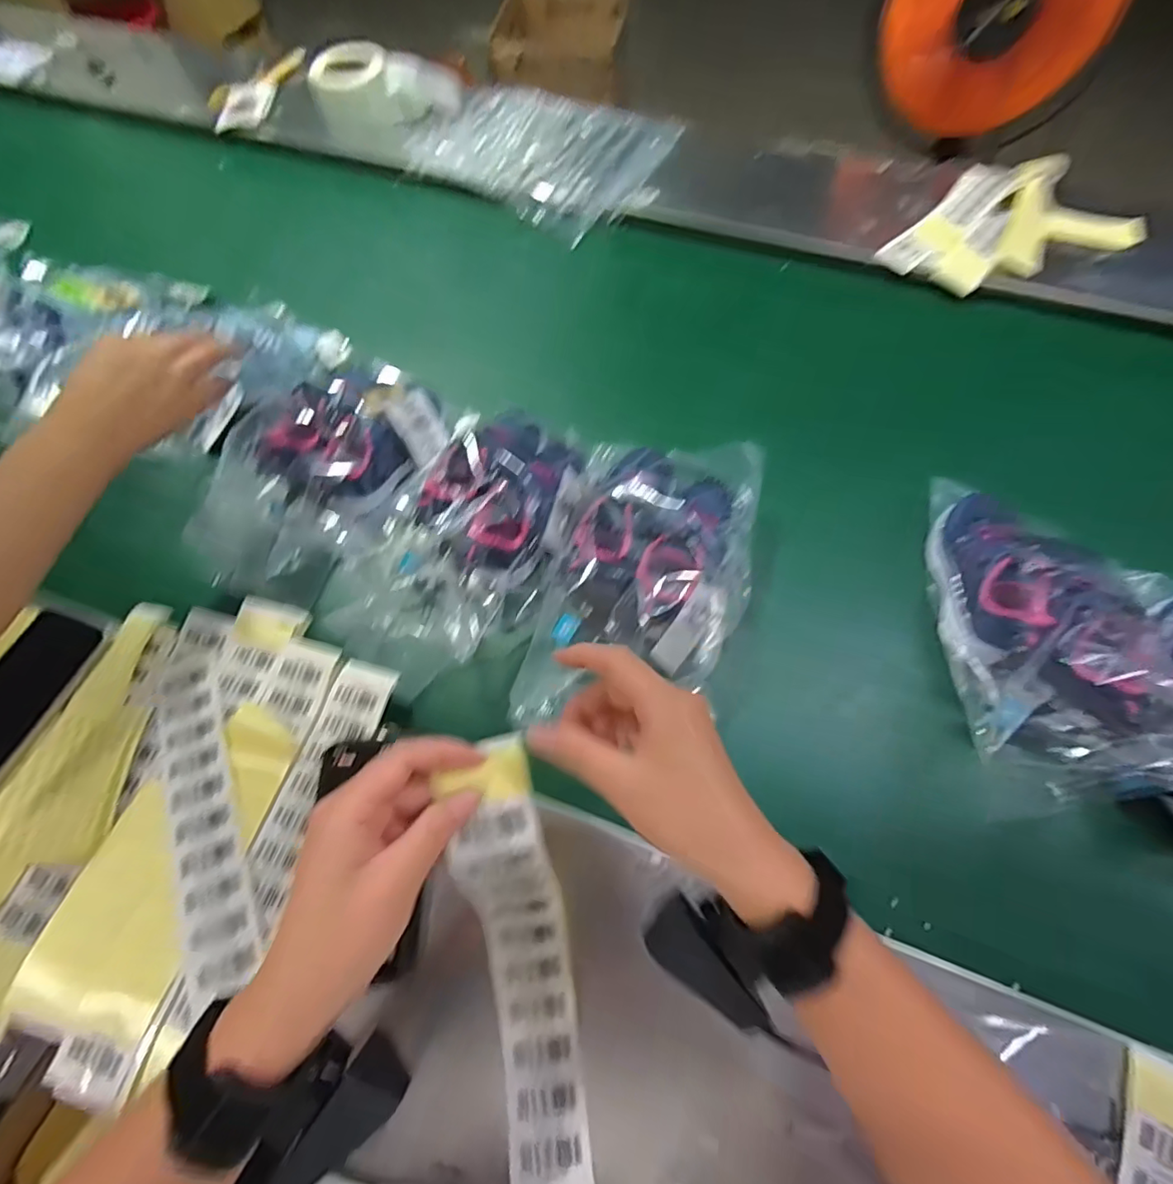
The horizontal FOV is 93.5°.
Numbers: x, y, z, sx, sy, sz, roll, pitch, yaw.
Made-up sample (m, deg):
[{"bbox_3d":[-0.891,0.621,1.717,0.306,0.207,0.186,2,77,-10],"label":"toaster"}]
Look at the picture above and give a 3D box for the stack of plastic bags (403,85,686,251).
[{"bbox_3d":[-0.054,-0.683,0.851,0.373,0.034,0.286,29,69,15],"label":"stack of plastic bags"}]

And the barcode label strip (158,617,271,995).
[{"bbox_3d":[-0.310,0.153,0.447,0.062,0.011,0.299,-19,66,-8],"label":"barcode label strip"}]

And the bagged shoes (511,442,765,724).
[{"bbox_3d":[0.057,-0.010,0.511,0.179,0.088,0.309,13,65,8],"label":"bagged shoes"}]

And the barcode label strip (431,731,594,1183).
[{"bbox_3d":[-0.037,0.225,0.331,0.054,0.076,0.251,-8,106,-5],"label":"barcode label strip"}]

